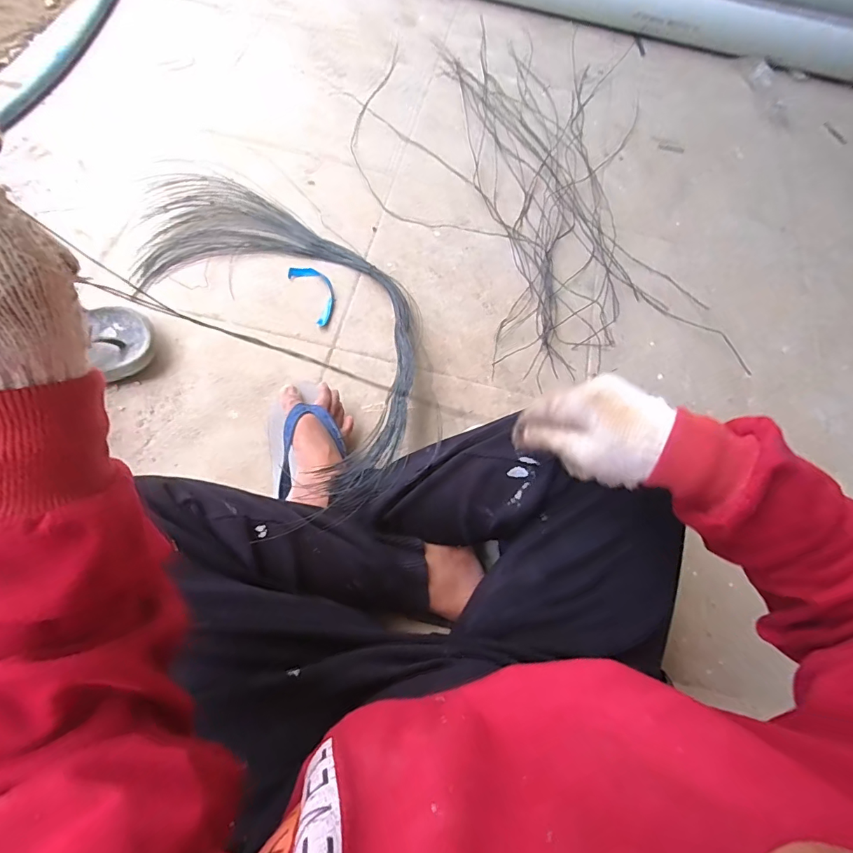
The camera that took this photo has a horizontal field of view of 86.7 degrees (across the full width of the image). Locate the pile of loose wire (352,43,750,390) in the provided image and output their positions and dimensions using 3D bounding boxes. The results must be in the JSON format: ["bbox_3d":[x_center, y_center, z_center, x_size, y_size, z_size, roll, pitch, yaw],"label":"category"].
[{"bbox_3d":[0.192,-0.437,0.815,0.521,0.026,0.713,-12,70,-7],"label":"pile of loose wire"}]

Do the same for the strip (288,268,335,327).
[{"bbox_3d":[-0.172,-0.214,0.712,0.052,0.020,0.121,-29,73,-12],"label":"strip"}]

